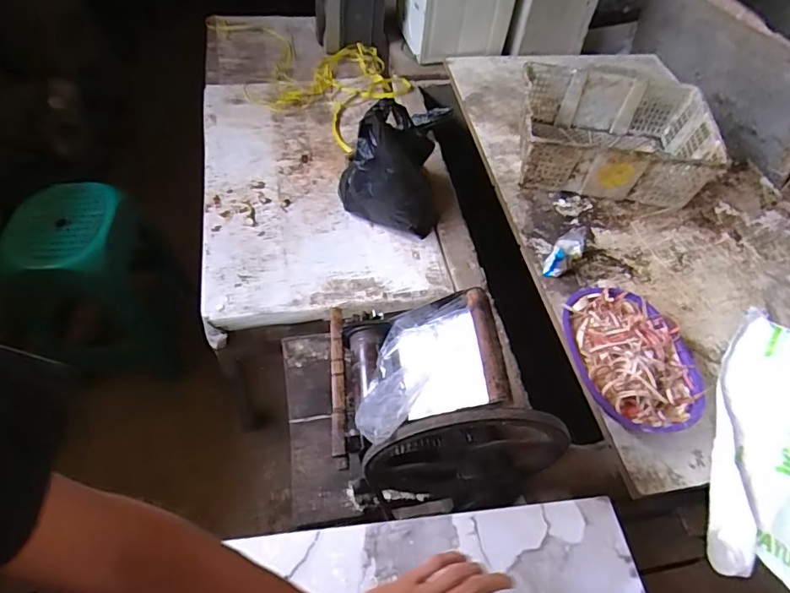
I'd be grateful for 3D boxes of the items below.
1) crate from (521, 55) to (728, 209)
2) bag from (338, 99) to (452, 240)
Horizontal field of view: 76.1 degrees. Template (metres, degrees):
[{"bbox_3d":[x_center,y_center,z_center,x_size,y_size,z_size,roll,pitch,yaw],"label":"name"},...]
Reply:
[{"bbox_3d":[0.563,-0.425,1.342,0.460,0.165,0.371,10,53,2],"label":"crate"},{"bbox_3d":[-0.008,-0.287,1.134,0.234,0.289,0.177,0,54,-5],"label":"bag"}]

